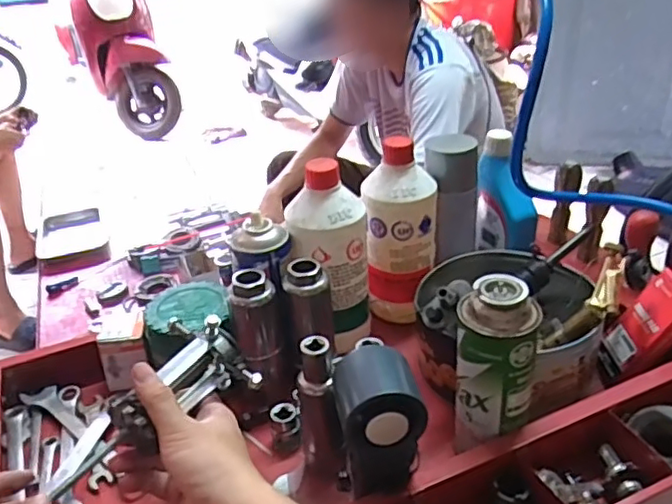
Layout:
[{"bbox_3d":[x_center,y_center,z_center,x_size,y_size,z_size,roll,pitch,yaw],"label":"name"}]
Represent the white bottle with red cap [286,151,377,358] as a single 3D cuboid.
[{"bbox_3d":[-0.005,0.013,0.684,0.085,0.215,0.079,-2,30,4],"label":"white bottle with red cap"}]

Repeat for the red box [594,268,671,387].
[{"bbox_3d":[0.318,0.074,0.621,0.024,0.143,0.060,28,22,-22],"label":"red box"}]

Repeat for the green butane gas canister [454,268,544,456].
[{"bbox_3d":[0.141,0.096,0.530,0.065,0.158,0.066,6,32,17],"label":"green butane gas canister"}]

